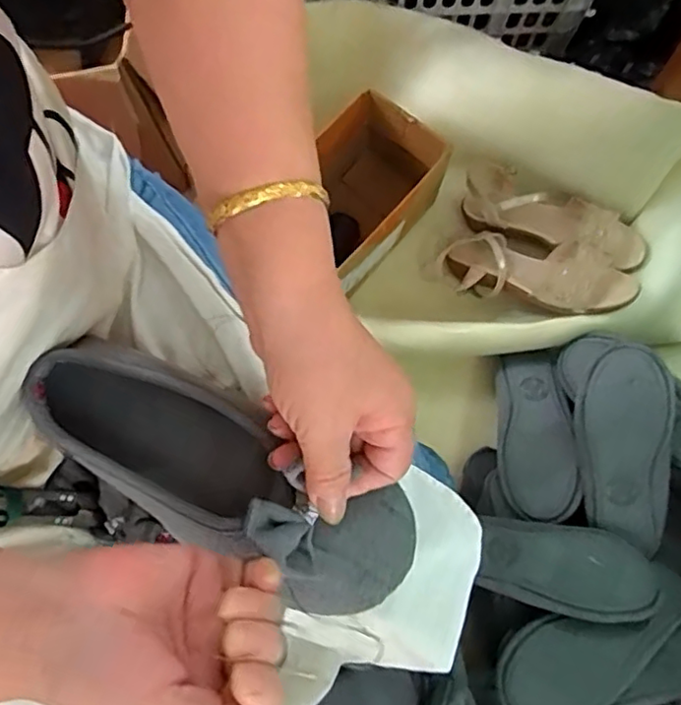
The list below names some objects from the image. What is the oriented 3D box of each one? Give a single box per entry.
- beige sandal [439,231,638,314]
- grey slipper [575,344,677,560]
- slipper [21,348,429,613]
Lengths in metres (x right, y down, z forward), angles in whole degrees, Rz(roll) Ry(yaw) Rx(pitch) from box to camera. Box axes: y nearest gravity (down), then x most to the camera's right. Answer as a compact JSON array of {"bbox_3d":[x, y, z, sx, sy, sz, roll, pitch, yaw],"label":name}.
[{"bbox_3d":[0.253,-0.106,0.824,0.252,0.048,0.090,17,78,27],"label":"beige sandal"},{"bbox_3d":[0.317,0.103,0.707,0.102,0.038,0.219,10,96,44],"label":"grey slipper"},{"bbox_3d":[-0.069,0.064,0.337,0.221,0.058,0.076,28,80,11],"label":"slipper"}]

